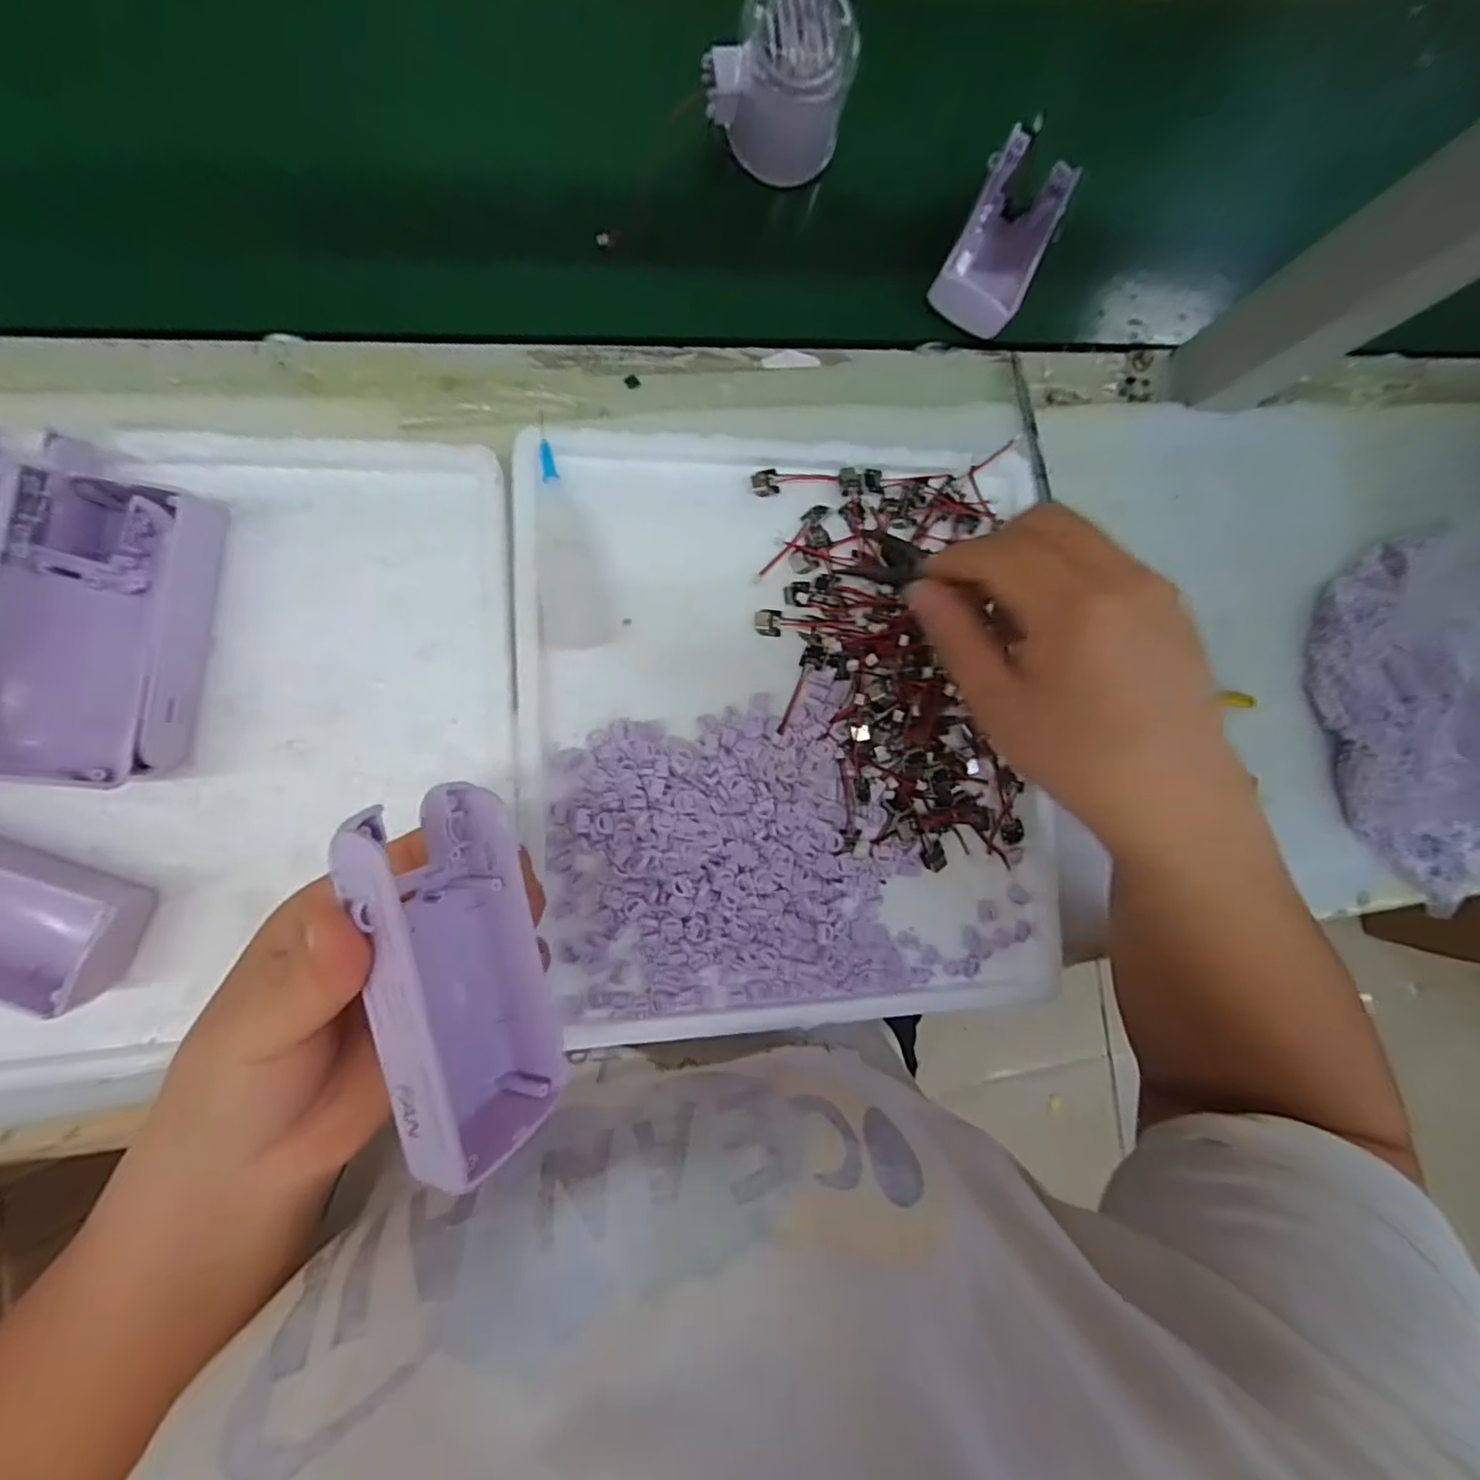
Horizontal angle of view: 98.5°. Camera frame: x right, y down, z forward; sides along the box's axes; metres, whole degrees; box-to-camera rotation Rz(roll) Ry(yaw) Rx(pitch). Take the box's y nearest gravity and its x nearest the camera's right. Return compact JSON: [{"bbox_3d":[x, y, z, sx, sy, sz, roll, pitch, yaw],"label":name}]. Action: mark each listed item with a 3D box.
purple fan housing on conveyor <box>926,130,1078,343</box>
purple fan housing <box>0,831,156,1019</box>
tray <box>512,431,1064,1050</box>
[{"bbox_3d":[0.145,-0.276,0.345,0.049,0.019,0.110,24,84,-8],"label":"purple fan housing on conveyor"},{"bbox_3d":[-0.281,0.061,0.237,0.106,0.031,0.047,28,84,-7],"label":"purple fan housing"},{"bbox_3d":[0.025,-0.004,0.307,0.243,0.033,0.267,-3,88,-9],"label":"tray"}]

